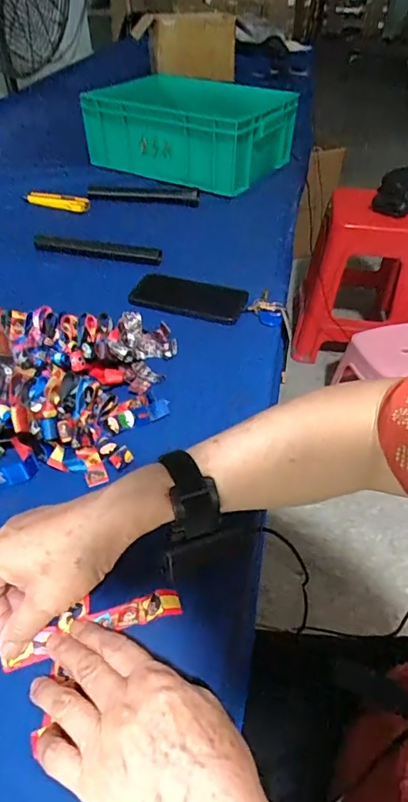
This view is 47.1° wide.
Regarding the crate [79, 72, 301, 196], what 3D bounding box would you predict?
[{"bbox_3d":[-0.032,-0.604,1.041,0.392,0.135,0.264,24,49,22],"label":"crate"}]

